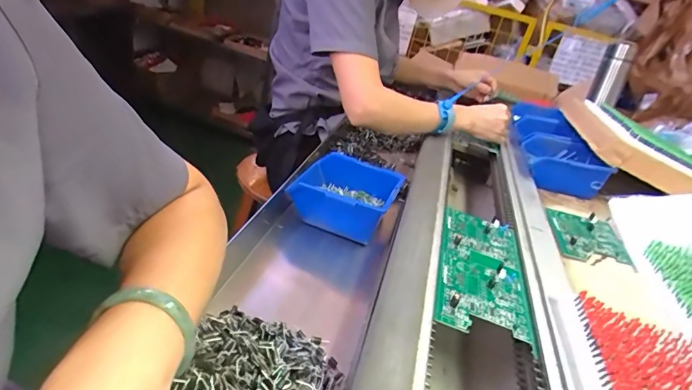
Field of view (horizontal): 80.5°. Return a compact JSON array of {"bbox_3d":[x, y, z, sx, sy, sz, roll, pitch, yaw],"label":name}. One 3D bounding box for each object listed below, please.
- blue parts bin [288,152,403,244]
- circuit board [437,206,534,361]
[{"bbox_3d":[-0.005,0.001,0.559,0.136,0.062,0.114,20,30,12],"label":"blue parts bin"},{"bbox_3d":[0.153,0.081,0.462,0.093,0.015,0.211,18,30,7],"label":"circuit board"}]

